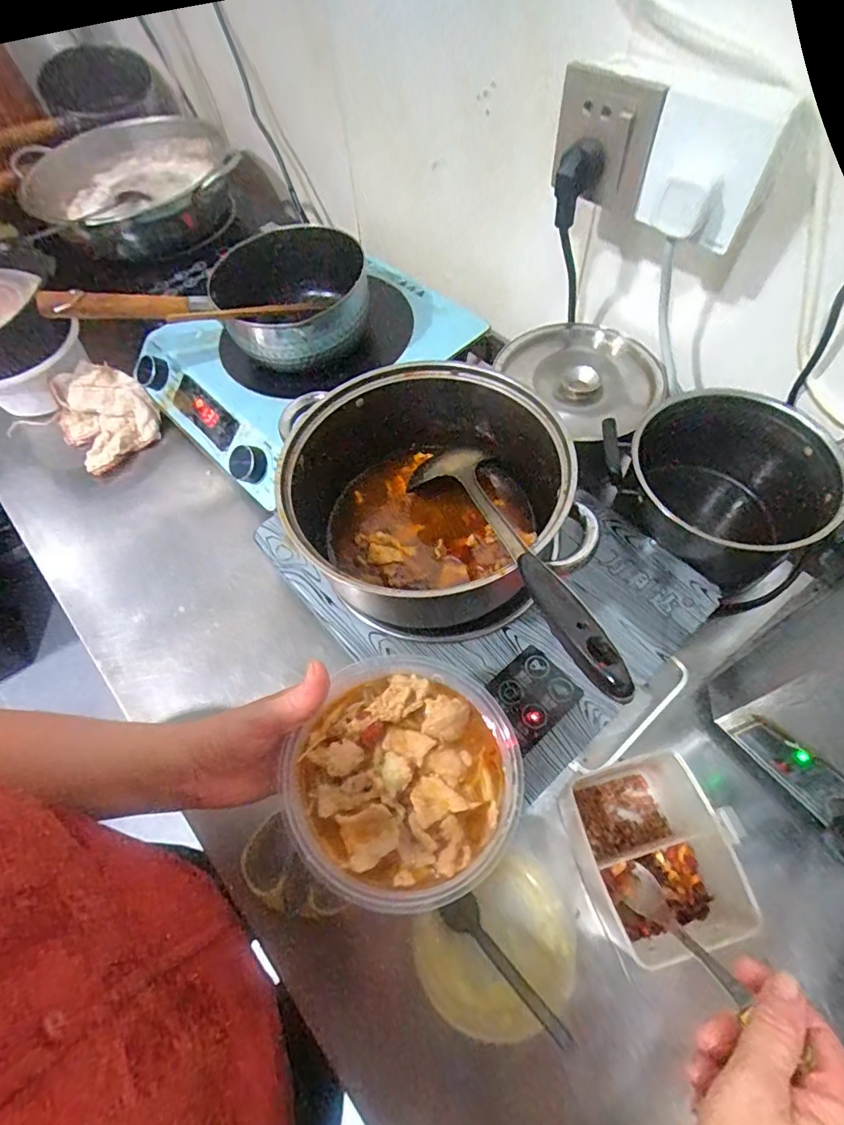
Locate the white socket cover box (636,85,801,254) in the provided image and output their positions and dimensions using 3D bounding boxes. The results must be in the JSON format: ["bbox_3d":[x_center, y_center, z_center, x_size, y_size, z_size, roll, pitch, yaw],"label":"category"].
[{"bbox_3d":[0.222,-0.308,0.408,0.083,0.087,0.039,31,65,19],"label":"white socket cover box"}]

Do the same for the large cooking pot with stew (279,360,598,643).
[{"bbox_3d":[0.009,-0.055,0.488,0.239,0.140,0.221,-1,59,2],"label":"large cooking pot with stew"}]

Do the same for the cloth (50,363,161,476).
[{"bbox_3d":[-0.425,-0.195,0.701,0.116,0.067,0.142,-40,65,-19],"label":"cloth"}]

